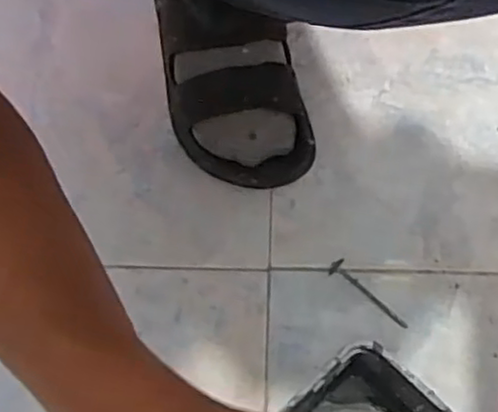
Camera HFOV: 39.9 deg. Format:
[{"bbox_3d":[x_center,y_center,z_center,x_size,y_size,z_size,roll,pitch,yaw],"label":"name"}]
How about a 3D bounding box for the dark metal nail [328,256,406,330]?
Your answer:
[{"bbox_3d":[0.104,0.075,0.589,0.080,0.007,0.016,38,77,13],"label":"dark metal nail"}]

